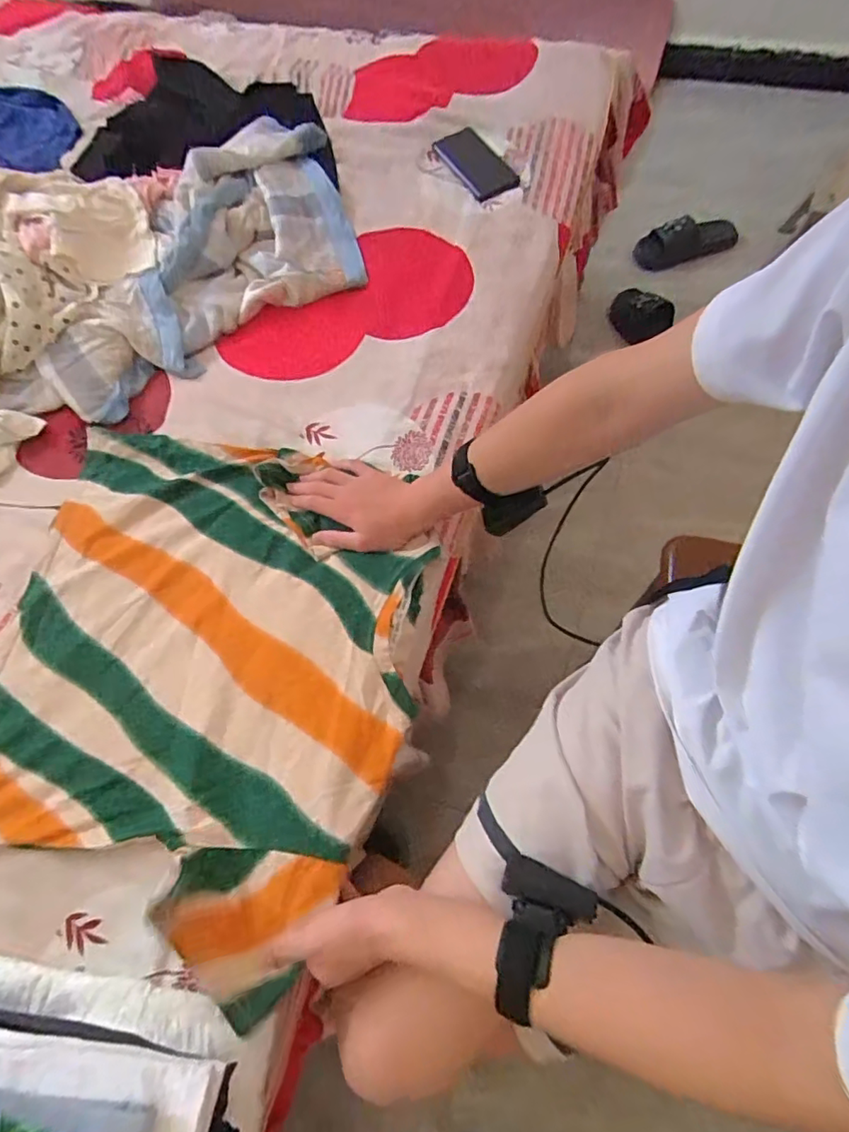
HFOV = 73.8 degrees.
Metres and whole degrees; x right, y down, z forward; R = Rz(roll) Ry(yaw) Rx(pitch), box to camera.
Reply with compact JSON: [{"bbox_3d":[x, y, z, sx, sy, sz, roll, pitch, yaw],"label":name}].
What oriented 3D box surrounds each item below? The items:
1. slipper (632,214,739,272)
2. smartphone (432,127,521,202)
[{"bbox_3d":[0.694,-0.861,1.499,0.272,0.076,0.096,-18,64,-4],"label":"slipper"},{"bbox_3d":[0.086,-0.657,0.924,0.078,0.010,0.157,-34,77,-3],"label":"smartphone"}]

